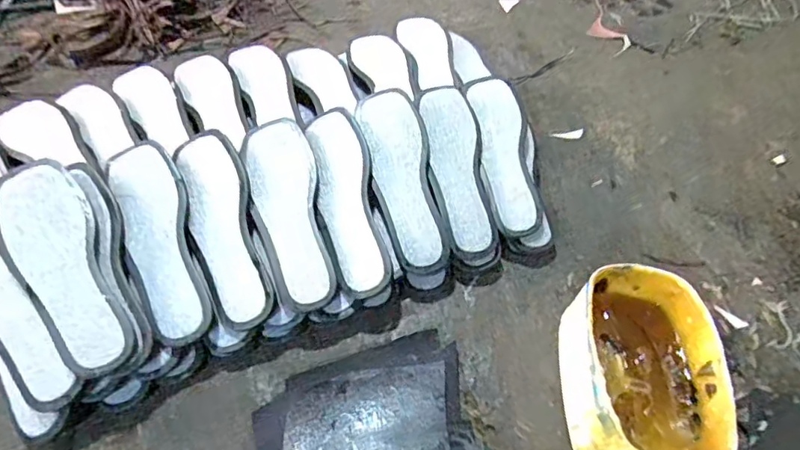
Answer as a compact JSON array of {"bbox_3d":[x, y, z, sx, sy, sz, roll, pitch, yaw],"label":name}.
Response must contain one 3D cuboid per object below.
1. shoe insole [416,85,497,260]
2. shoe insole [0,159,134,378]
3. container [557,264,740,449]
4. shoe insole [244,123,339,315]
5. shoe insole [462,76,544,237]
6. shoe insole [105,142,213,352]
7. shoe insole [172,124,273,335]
[{"bbox_3d":[0.074,-0.072,0.681,0.073,0.019,0.230,-6,72,-8],"label":"shoe insole"},{"bbox_3d":[-0.343,0.041,0.545,0.080,0.018,0.236,-25,76,-20],"label":"shoe insole"},{"bbox_3d":[0.238,0.155,0.547,0.124,0.123,0.199,7,55,1],"label":"container"},{"bbox_3d":[-0.127,-0.017,0.620,0.078,0.010,0.230,-13,72,-13],"label":"shoe insole"},{"bbox_3d":[0.137,-0.099,0.709,0.072,0.018,0.230,-4,68,-7],"label":"shoe insole"},{"bbox_3d":[-0.262,0.014,0.588,0.069,0.012,0.234,-17,73,-15],"label":"shoe insole"},{"bbox_3d":[-0.196,0.001,0.600,0.068,0.012,0.226,-15,74,-14],"label":"shoe insole"}]

